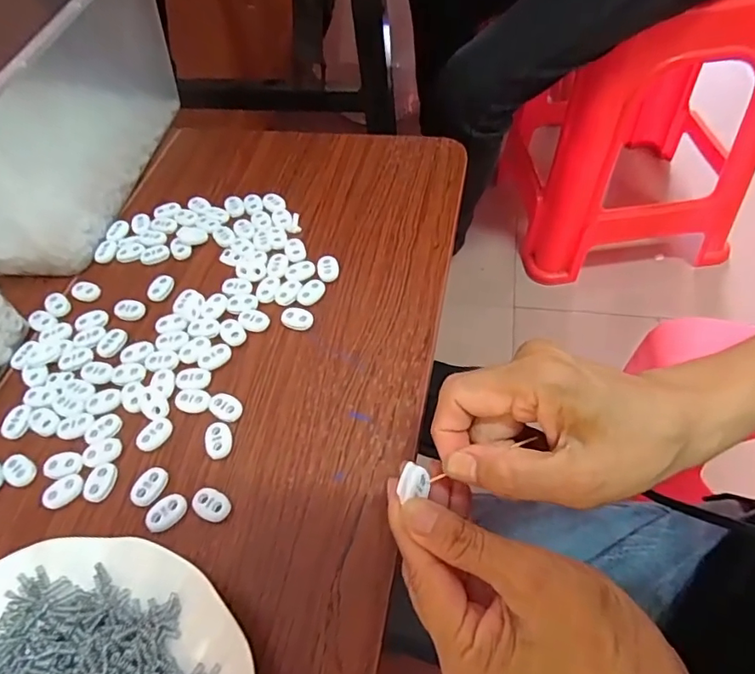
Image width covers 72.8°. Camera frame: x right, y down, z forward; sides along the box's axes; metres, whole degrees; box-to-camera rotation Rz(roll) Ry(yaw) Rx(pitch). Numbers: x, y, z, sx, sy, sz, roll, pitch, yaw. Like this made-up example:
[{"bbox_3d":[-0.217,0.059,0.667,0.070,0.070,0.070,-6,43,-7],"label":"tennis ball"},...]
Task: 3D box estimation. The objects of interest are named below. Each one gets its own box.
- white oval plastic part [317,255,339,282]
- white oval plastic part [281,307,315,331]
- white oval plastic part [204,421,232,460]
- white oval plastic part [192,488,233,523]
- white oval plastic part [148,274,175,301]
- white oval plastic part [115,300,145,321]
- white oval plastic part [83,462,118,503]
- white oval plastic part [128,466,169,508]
[{"bbox_3d":[-0.036,-0.051,0.378,0.016,0.005,0.022,-15,55,-4],"label":"white oval plastic part"},{"bbox_3d":[-0.056,-0.013,0.354,0.023,0.005,0.014,6,57,10],"label":"white oval plastic part"},{"bbox_3d":[-0.096,0.062,0.309,0.015,0.005,0.022,-14,55,-3],"label":"white oval plastic part"},{"bbox_3d":[-0.093,0.092,0.285,0.023,0.004,0.015,29,63,23],"label":"white oval plastic part"},{"bbox_3d":[-0.163,-0.038,0.386,0.016,0.004,0.023,8,57,12],"label":"white oval plastic part"},{"bbox_3d":[-0.182,-0.021,0.377,0.023,0.004,0.016,11,58,13],"label":"white oval plastic part"},{"bbox_3d":[-0.163,0.084,0.299,0.016,0.004,0.023,1,56,7],"label":"white oval plastic part"},{"bbox_3d":[-0.132,0.086,0.295,0.017,0.004,0.022,12,58,14],"label":"white oval plastic part"}]

